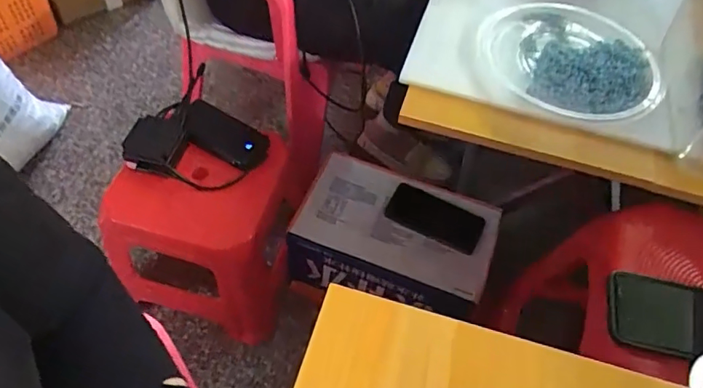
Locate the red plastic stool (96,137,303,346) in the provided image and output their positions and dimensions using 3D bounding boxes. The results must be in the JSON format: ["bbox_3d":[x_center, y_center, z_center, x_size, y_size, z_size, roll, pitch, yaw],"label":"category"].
[{"bbox_3d":[-0.249,0.059,0.918,0.242,0.285,0.248,17,55,7],"label":"red plastic stool"}]

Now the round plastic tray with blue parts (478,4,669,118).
[{"bbox_3d":[0.278,-0.178,0.680,0.223,0.034,0.194,22,55,11],"label":"round plastic tray with blue parts"}]

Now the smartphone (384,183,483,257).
[{"bbox_3d":[0.144,0.041,0.906,0.163,0.015,0.081,24,66,10],"label":"smartphone"}]

